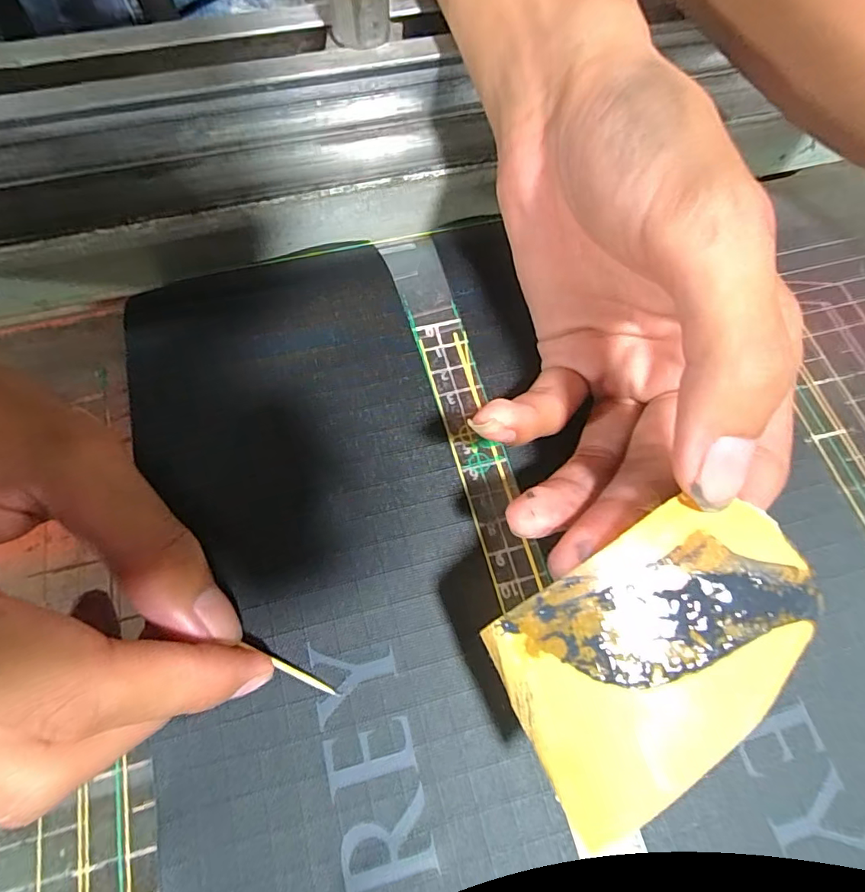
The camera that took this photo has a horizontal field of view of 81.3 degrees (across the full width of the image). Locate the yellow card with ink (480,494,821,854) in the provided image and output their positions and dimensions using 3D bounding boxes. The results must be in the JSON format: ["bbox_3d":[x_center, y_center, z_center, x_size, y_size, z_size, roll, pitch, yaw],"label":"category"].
[{"bbox_3d":[0.049,0.044,0.111,0.070,0.009,0.047,-36,80,1],"label":"yellow card with ink"}]

